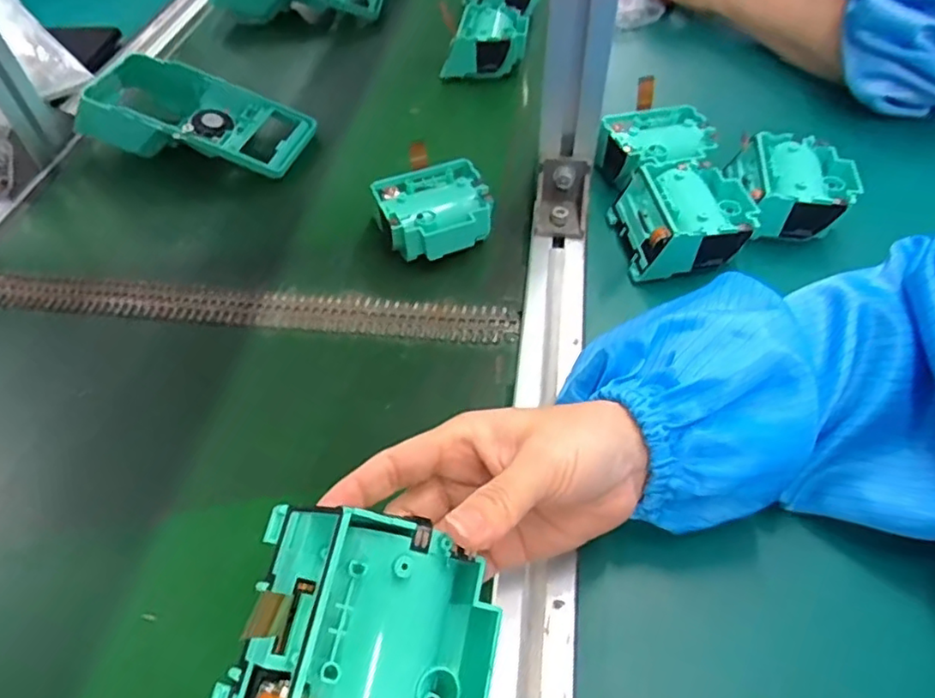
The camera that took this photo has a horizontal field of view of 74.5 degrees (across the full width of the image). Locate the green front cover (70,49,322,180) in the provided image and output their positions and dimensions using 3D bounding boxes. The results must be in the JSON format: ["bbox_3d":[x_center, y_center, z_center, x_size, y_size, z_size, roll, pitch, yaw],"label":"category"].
[{"bbox_3d":[-0.236,-0.196,0.522,0.205,0.056,0.091,11,53,12],"label":"green front cover"}]

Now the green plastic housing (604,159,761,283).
[{"bbox_3d":[0.144,-0.087,0.412,0.080,0.039,0.078,-7,51,-2],"label":"green plastic housing"}]

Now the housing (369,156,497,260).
[{"bbox_3d":[-0.022,-0.091,0.427,0.076,0.039,0.066,-12,52,-6],"label":"housing"}]

